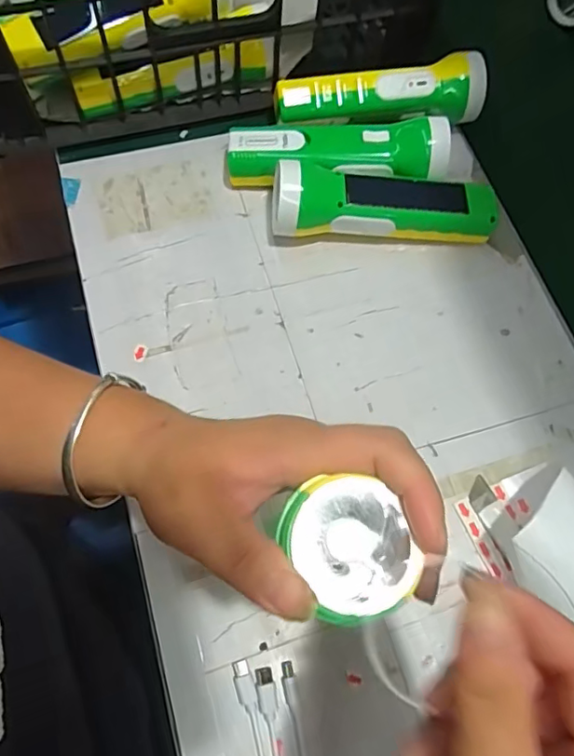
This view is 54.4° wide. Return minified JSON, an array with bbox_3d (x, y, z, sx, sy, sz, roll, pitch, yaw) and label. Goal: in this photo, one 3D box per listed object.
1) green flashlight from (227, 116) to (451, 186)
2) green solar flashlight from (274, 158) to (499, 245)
[{"bbox_3d":[0.039,-0.171,0.430,0.164,0.047,0.042,3,68,-3],"label":"green flashlight"},{"bbox_3d":[0.072,-0.129,0.415,0.164,0.049,0.049,0,68,-5],"label":"green solar flashlight"}]

